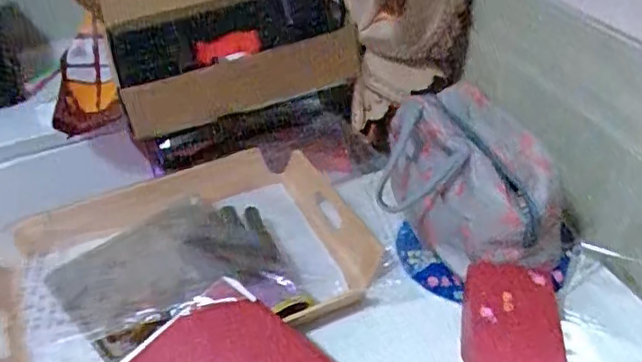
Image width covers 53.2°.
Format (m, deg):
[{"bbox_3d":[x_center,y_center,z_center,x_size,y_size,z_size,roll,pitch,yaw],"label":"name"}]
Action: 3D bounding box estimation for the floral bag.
[{"bbox_3d":[0.160,0.004,0.745,0.162,0.154,0.223,-11,37,-5],"label":"floral bag"}]

